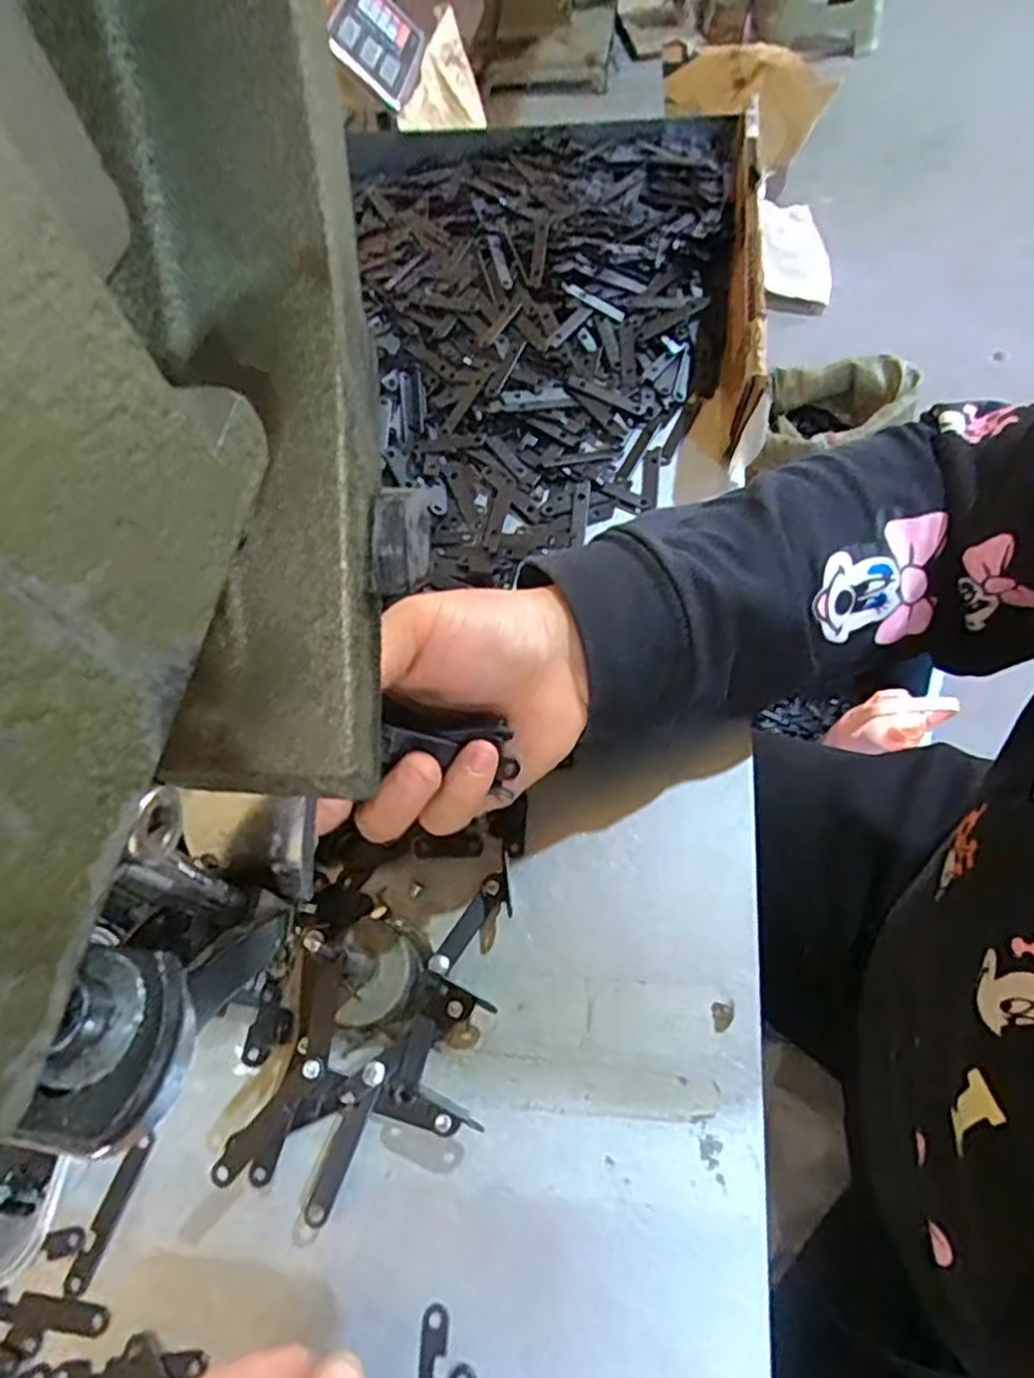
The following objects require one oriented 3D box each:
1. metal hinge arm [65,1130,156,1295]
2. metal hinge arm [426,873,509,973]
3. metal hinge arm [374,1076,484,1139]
[{"bbox_3d":[-0.147,0.189,0.262,0.008,0.005,0.050,15,65,14],"label":"metal hinge arm"},{"bbox_3d":[-0.020,0.095,0.295,0.010,0.008,0.045,32,70,21],"label":"metal hinge arm"},{"bbox_3d":[-0.032,0.154,0.264,0.039,0.010,0.013,13,64,13],"label":"metal hinge arm"}]

